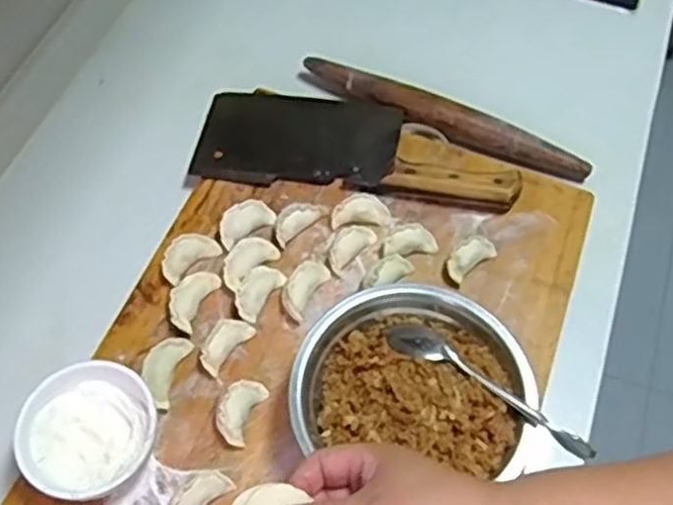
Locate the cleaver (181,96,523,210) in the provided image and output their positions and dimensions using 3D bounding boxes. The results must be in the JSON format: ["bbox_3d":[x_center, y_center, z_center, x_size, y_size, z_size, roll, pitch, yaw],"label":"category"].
[{"bbox_3d":[0.017,-0.108,0.701,0.298,0.030,0.113,6,61,3],"label":"cleaver"}]

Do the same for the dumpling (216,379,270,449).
[{"bbox_3d":[-0.078,0.120,0.565,0.034,0.021,0.051,21,62,11],"label":"dumpling"}]

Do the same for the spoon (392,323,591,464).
[{"bbox_3d":[0.106,0.101,0.533,0.166,0.034,0.030,38,67,19],"label":"spoon"}]

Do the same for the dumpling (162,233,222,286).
[{"bbox_3d":[-0.129,0.001,0.632,0.052,0.018,0.028,-39,68,-20],"label":"dumpling"}]

